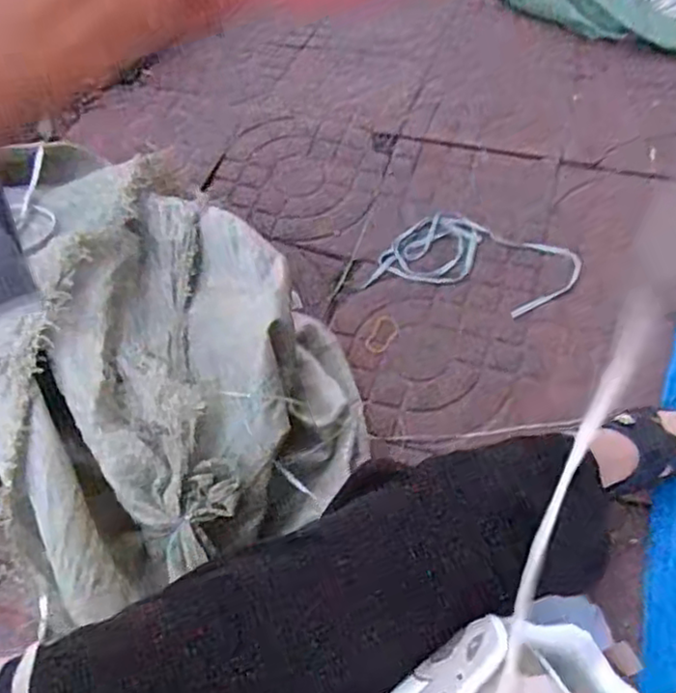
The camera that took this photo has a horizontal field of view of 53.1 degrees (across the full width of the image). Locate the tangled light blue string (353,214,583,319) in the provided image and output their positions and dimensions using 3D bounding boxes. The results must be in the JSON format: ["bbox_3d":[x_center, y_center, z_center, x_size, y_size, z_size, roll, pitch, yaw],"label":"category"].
[{"bbox_3d":[0.186,-0.108,0.915,0.253,0.007,0.151,19,60,16],"label":"tangled light blue string"}]

